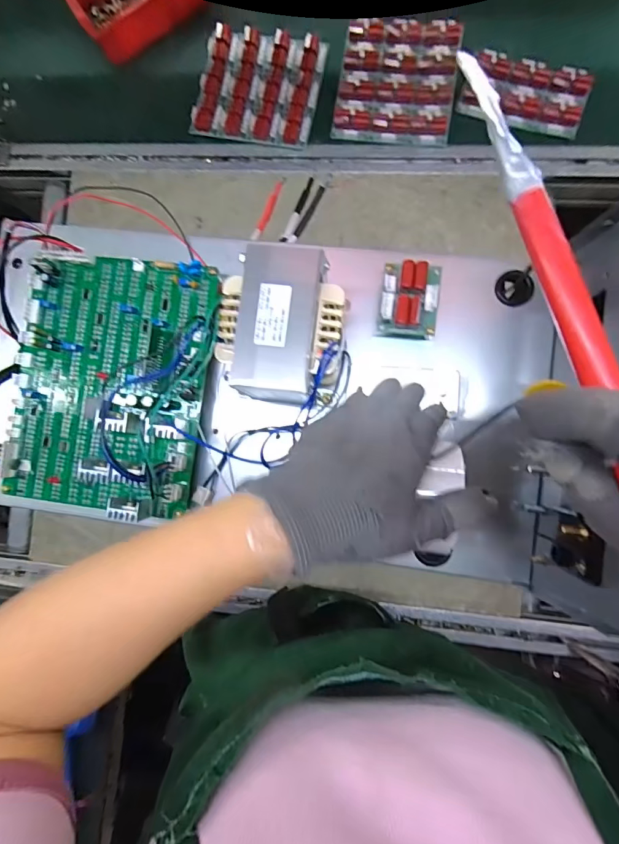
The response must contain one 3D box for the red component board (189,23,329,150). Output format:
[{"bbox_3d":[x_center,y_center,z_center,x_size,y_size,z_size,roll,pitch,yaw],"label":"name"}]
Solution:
[{"bbox_3d":[-0.077,-0.501,0.651,0.181,0.021,0.160,12,88,6],"label":"red component board"}]

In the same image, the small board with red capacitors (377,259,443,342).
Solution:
[{"bbox_3d":[0.079,-0.096,0.339,0.044,0.021,0.057,8,87,6],"label":"small board with red capacitors"}]

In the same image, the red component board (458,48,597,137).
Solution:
[{"bbox_3d":[0.302,-0.460,0.607,0.161,0.032,0.091,23,89,7],"label":"red component board"}]

